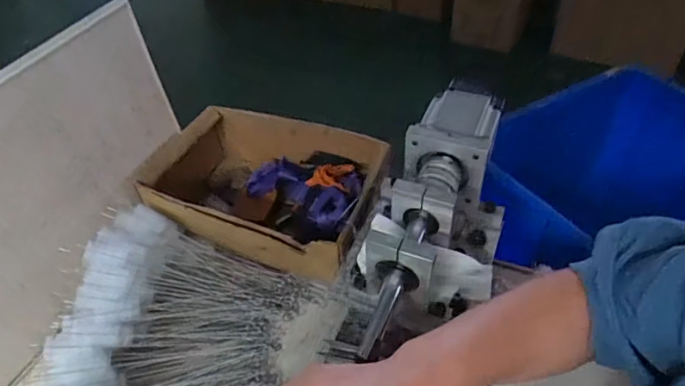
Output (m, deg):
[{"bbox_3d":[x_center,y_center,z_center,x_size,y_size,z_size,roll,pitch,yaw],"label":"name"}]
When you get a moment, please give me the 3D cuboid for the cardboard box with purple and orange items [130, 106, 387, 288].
[{"bbox_3d":[-0.111,-0.003,0.657,0.319,0.111,0.197,15,47,18],"label":"cardboard box with purple and orange items"}]

